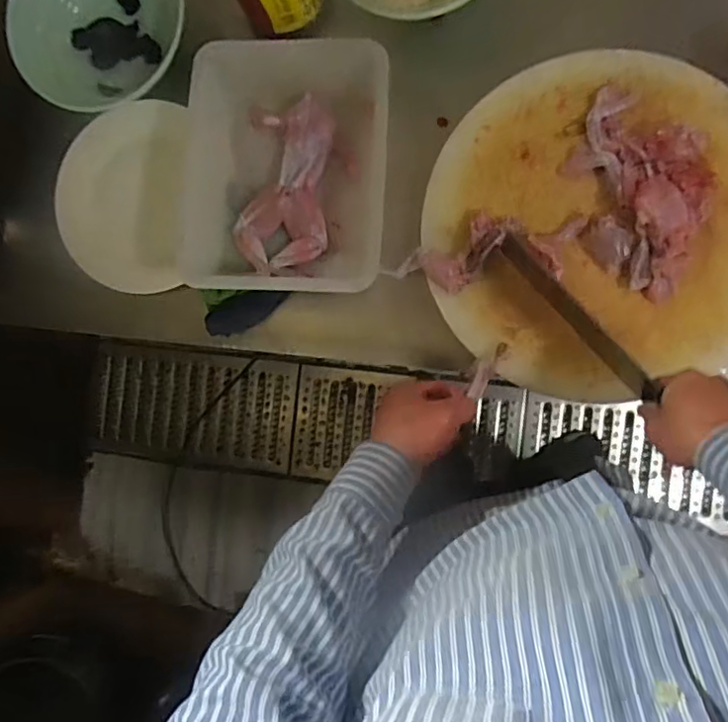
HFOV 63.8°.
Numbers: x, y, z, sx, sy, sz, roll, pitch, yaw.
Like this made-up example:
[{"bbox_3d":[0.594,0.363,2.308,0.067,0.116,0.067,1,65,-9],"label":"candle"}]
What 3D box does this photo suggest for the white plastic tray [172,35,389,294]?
[{"bbox_3d":[-0.085,-0.220,0.680,0.227,0.094,0.284,1,90,9],"label":"white plastic tray"}]

